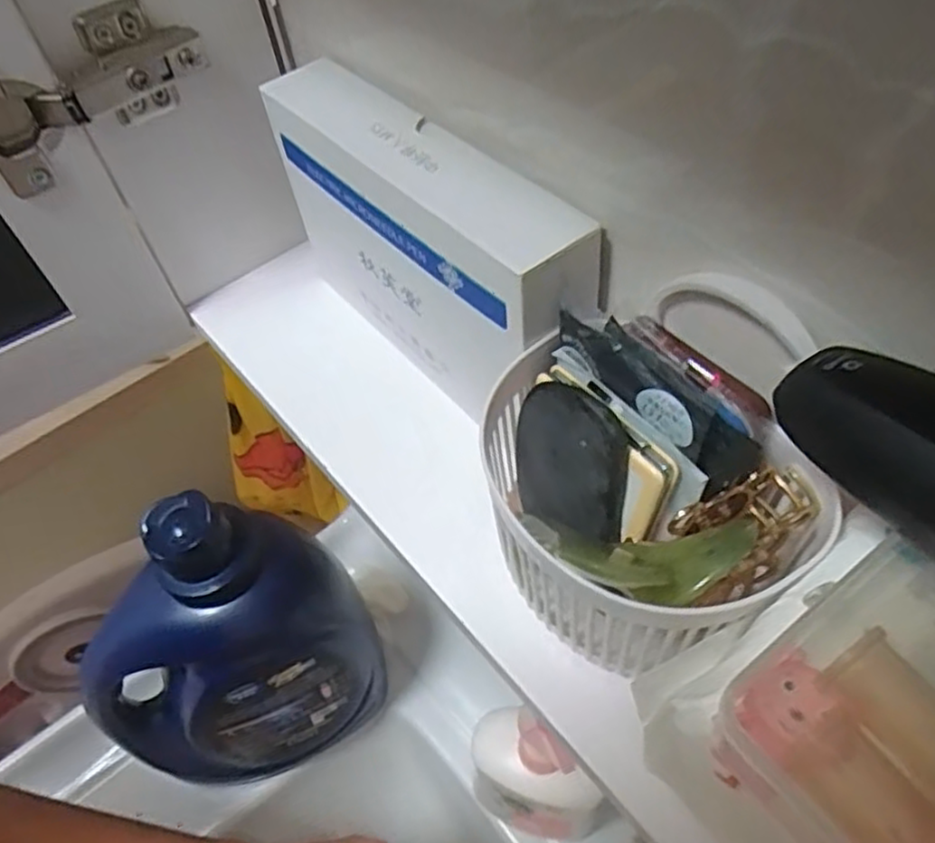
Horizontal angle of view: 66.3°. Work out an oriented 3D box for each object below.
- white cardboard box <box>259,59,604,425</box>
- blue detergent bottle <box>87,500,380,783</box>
[{"bbox_3d":[-0.024,-0.078,0.329,0.052,0.112,0.186,-31,56,-23],"label":"white cardboard box"},{"bbox_3d":[-0.163,0.170,0.502,0.188,0.282,0.089,-35,58,-20],"label":"blue detergent bottle"}]

